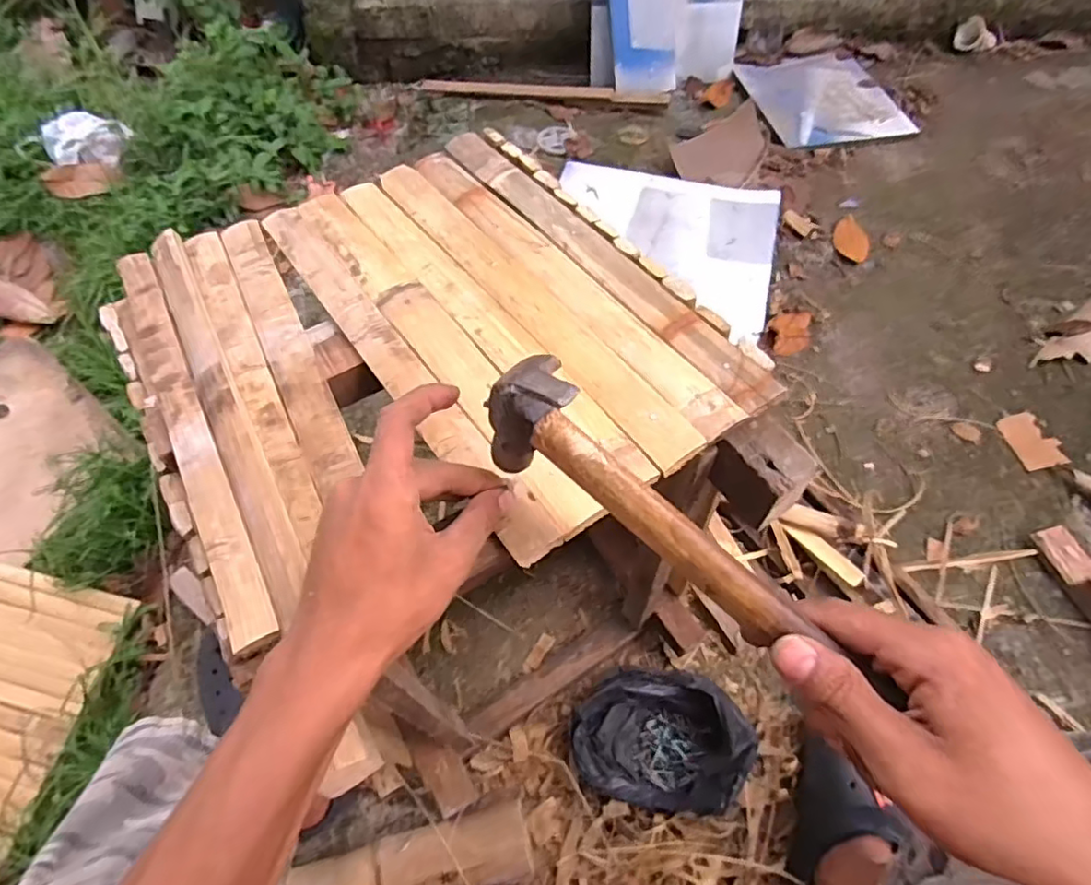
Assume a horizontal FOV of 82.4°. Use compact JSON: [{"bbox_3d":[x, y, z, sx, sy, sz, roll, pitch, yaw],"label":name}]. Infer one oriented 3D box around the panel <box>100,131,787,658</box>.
[{"bbox_3d":[-0.100,-0.077,0.454,0.373,0.018,0.389,-29,60,-16],"label":"panel"}]

